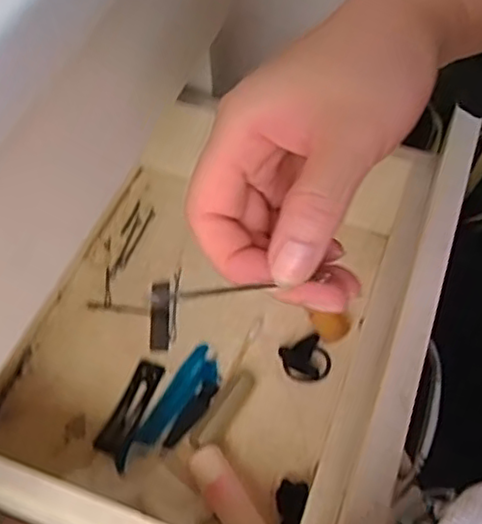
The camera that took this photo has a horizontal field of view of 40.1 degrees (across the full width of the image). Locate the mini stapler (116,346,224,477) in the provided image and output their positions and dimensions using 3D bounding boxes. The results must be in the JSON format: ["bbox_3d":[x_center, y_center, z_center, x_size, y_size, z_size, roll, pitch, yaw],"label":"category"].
[{"bbox_3d":[-0.041,0.093,0.419,0.031,0.014,0.095,27,58,18],"label":"mini stapler"}]

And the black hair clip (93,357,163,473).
[{"bbox_3d":[-0.069,0.093,0.418,0.019,0.011,0.071,16,55,11],"label":"black hair clip"}]

